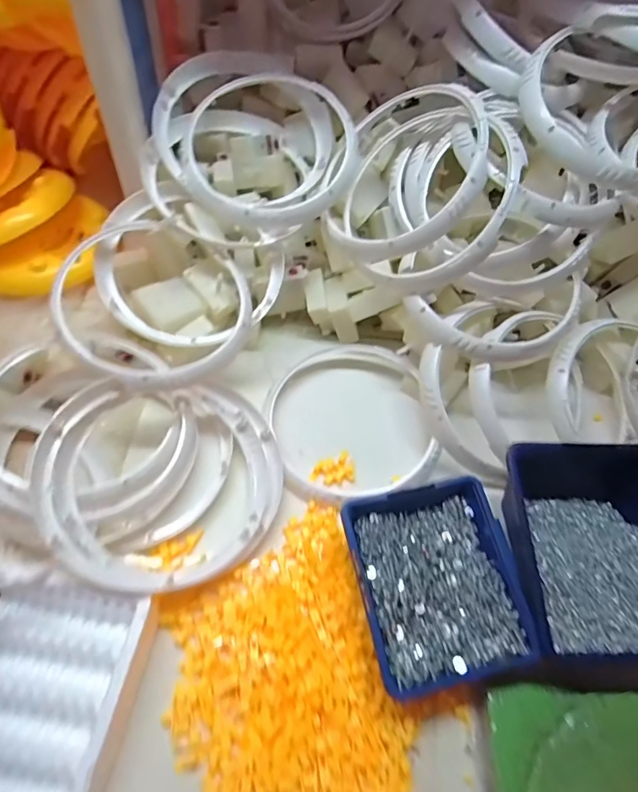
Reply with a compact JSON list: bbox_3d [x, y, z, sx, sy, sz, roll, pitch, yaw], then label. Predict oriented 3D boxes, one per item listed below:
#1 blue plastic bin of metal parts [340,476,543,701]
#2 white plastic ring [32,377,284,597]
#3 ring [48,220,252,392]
[{"bbox_3d":[0.090,0.146,0.370,0.121,0.054,0.138,-11,57,-11],"label":"blue plastic bin of metal parts"},{"bbox_3d":[-0.127,0.071,0.402,0.195,0.028,0.177,1,64,-26],"label":"white plastic ring"},{"bbox_3d":[-0.156,-0.090,0.443,0.184,0.025,0.176,5,65,-11],"label":"ring"}]

